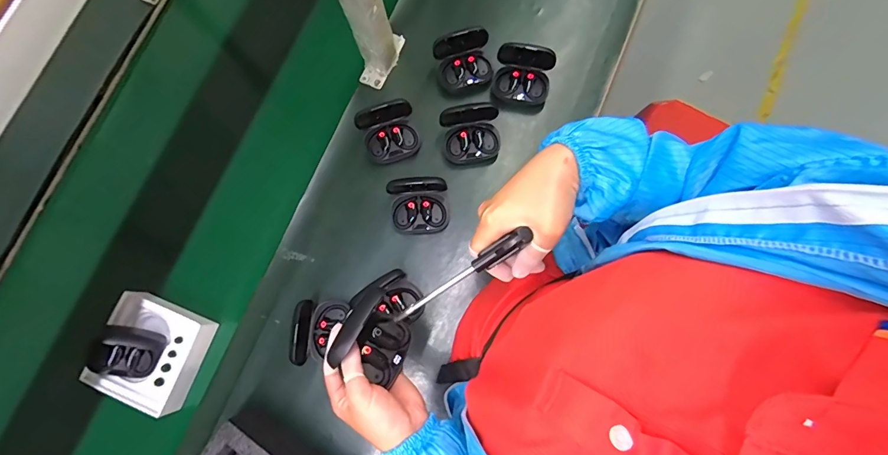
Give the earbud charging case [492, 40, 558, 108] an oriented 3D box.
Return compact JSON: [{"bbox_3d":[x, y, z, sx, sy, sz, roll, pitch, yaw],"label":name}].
[{"bbox_3d":[0.122,-0.232,0.649,0.089,0.070,0.068,12,77,5],"label":"earbud charging case"}]

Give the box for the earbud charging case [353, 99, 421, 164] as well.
[{"bbox_3d":[-0.084,-0.145,0.638,0.086,0.069,0.077,-19,76,-2],"label":"earbud charging case"}]

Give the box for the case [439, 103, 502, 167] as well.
[{"bbox_3d":[0.041,-0.136,0.634,0.089,0.071,0.074,-5,76,1],"label":"case"}]

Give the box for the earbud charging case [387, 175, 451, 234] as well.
[{"bbox_3d":[-0.037,-0.030,0.620,0.087,0.065,0.073,-4,76,2],"label":"earbud charging case"}]

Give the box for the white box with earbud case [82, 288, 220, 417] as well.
[{"bbox_3d":[-0.426,0.177,0.589,0.145,0.079,0.144,20,78,7],"label":"white box with earbud case"}]

